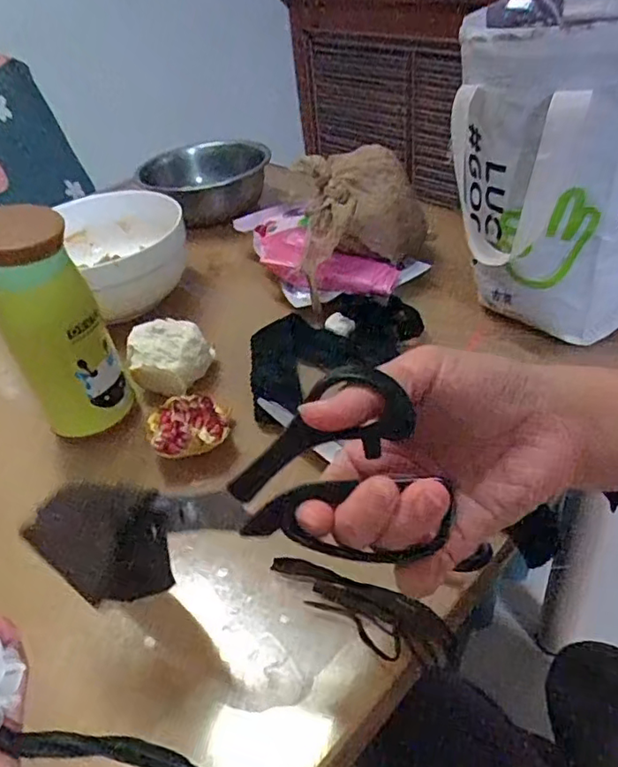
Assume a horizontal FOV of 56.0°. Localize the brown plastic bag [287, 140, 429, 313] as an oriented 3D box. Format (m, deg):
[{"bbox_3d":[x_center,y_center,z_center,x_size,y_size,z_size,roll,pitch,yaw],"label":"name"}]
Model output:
[{"bbox_3d":[0.050,-0.163,0.576,0.148,0.108,0.083,-20,41,-14],"label":"brown plastic bag"}]

